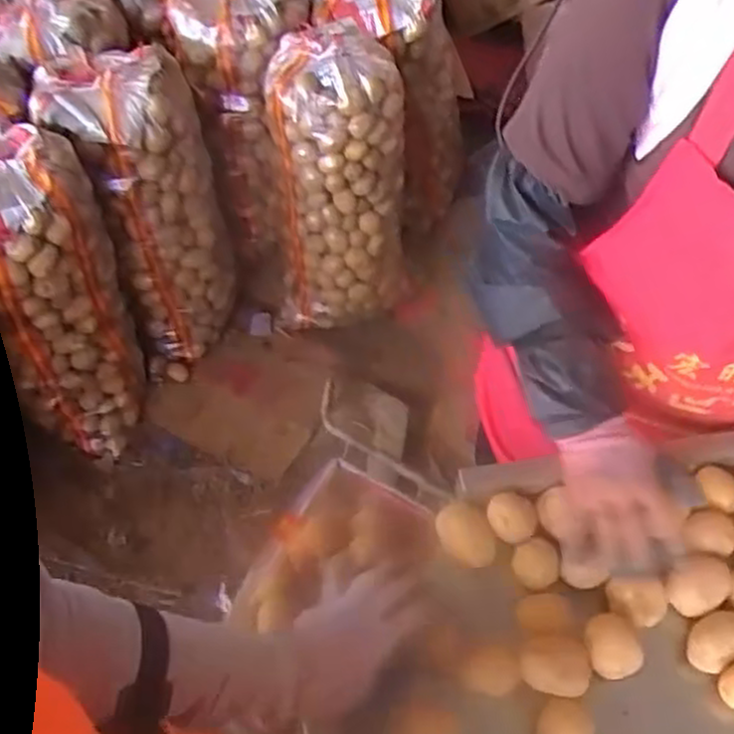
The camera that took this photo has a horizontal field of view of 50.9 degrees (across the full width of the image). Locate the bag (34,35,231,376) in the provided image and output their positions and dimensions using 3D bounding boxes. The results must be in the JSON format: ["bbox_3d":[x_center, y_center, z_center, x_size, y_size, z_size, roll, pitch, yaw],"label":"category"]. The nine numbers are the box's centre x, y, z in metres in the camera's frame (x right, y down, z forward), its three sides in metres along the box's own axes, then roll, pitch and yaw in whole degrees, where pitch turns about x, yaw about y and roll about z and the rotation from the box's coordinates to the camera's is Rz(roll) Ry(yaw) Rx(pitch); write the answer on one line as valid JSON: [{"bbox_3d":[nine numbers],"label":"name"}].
[{"bbox_3d":[-0.394,-0.274,1.451,0.267,0.598,0.256,-16,59,-14],"label":"bag"}]

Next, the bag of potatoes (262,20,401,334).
[{"bbox_3d":[-0.059,-0.341,1.530,0.243,0.586,0.244,-2,56,-5],"label":"bag of potatoes"}]

